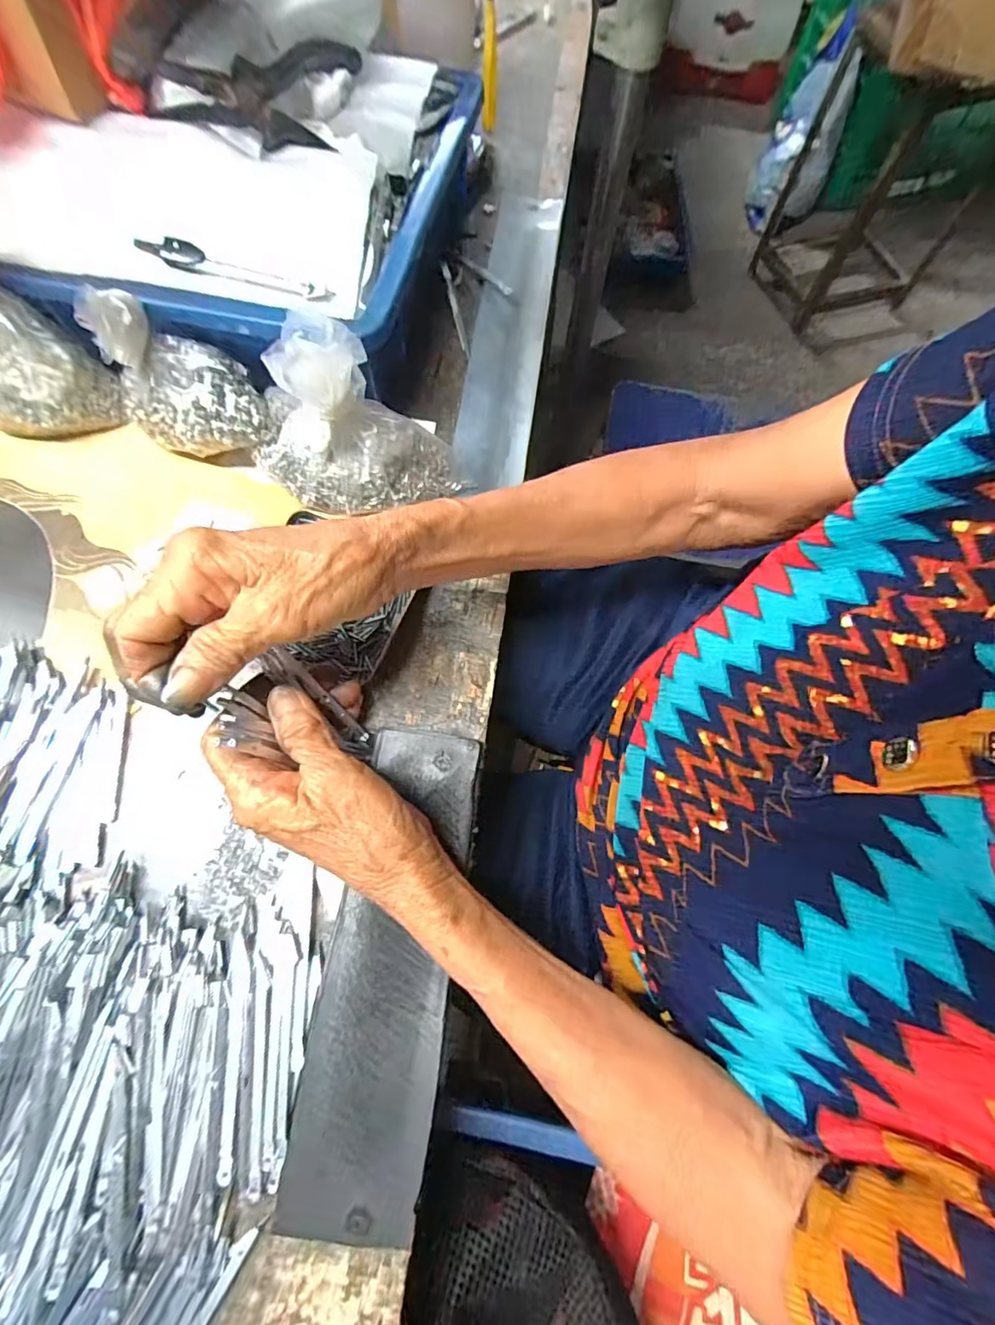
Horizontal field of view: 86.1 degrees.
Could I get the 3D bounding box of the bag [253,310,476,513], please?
[{"bbox_3d":[-0.088,-0.146,0.315,0.129,0.104,0.067,10,70,2],"label":"bag"}]

